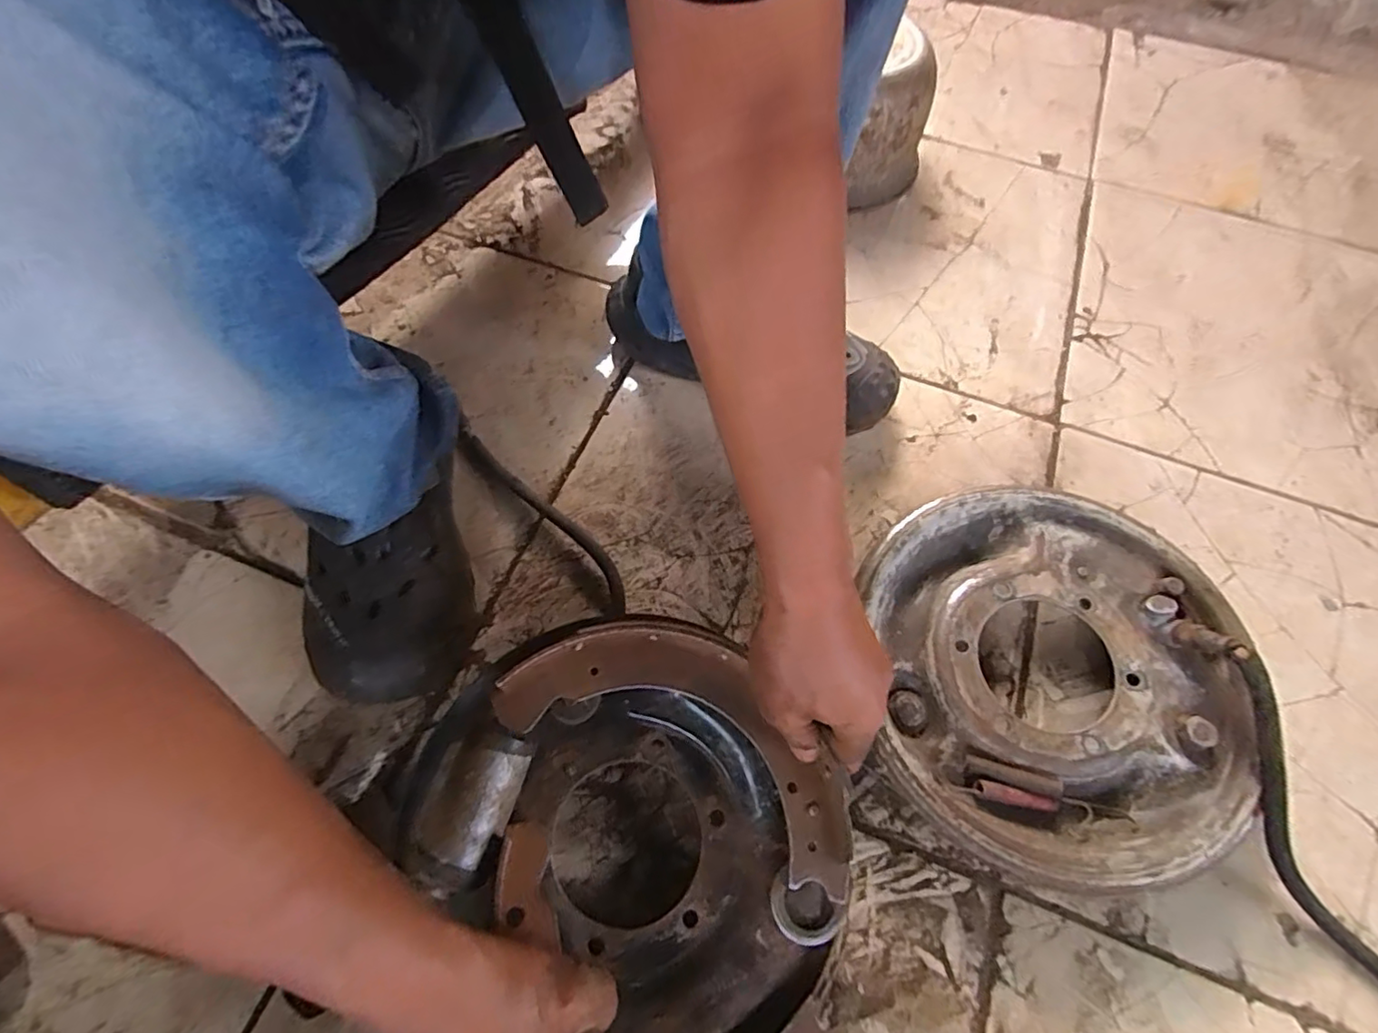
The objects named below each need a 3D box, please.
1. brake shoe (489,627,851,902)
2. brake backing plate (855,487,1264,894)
[{"bbox_3d":[0.005,0.126,0.357,0.220,0.042,0.104,27,66,13],"label":"brake shoe"},{"bbox_3d":[0.248,0.108,0.431,0.253,0.061,0.268,3,63,1],"label":"brake backing plate"}]

